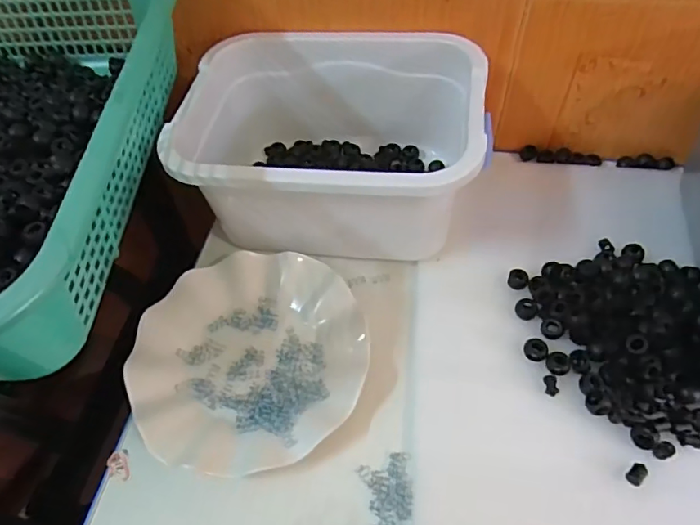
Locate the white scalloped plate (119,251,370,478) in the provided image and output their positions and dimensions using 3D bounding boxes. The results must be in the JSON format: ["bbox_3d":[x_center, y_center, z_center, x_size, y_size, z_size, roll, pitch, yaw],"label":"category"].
[{"bbox_3d":[-0.079,0.072,0.408,0.178,0.020,0.177,-1,54,2],"label":"white scalloped plate"}]

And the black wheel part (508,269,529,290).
[{"bbox_3d":[0.143,0.015,0.437,0.017,0.007,0.016,-1,54,2],"label":"black wheel part"}]

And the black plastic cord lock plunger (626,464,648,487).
[{"bbox_3d":[0.194,0.142,0.346,0.016,0.009,0.010,-39,61,-23],"label":"black plastic cord lock plunger"}]

